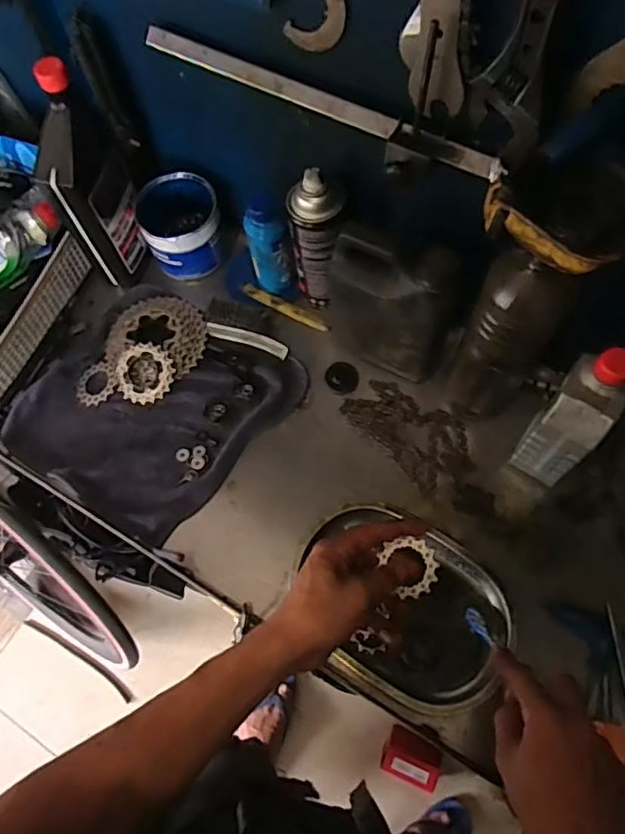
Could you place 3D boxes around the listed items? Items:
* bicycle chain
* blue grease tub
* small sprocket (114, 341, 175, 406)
[{"bbox_3d":[0.116,0.016,0.663,0.086,0.012,0.152,-40,69,-14],"label":"bicycle chain"},{"bbox_3d":[-0.167,-0.243,0.735,0.095,0.094,0.094,-1,65,3],"label":"blue grease tub"},{"bbox_3d":[-0.205,-0.053,0.695,0.066,0.006,0.071,-20,82,3],"label":"small sprocket"}]

